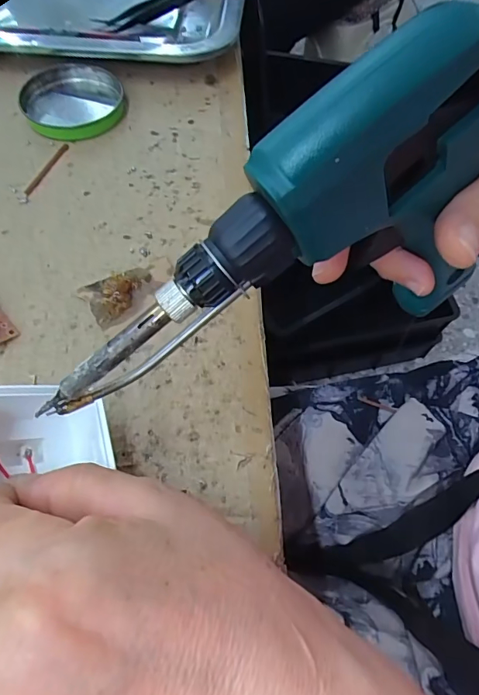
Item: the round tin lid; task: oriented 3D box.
[{"bbox_3d":[-0.111,-0.166,0.302,0.065,0.011,0.065,0,62,-1],"label":"round tin lid"}]

